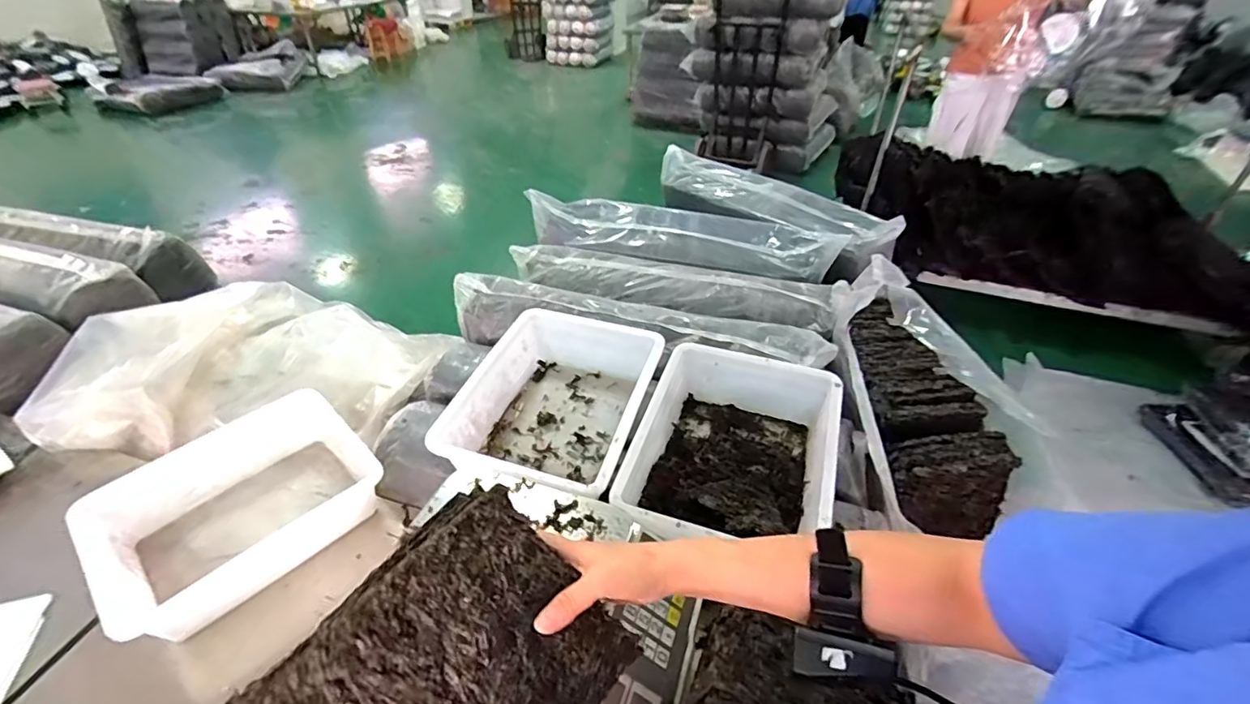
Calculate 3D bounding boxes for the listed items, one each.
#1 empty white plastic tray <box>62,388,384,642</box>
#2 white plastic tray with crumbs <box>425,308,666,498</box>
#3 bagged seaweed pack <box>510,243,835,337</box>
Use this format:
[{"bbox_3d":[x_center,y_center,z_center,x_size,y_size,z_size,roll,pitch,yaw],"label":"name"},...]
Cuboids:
[{"bbox_3d":[-0.613,0.243,0.869,0.268,0.105,0.365,32,48,33],"label":"empty white plastic tray"},{"bbox_3d":[-0.115,0.093,0.909,0.281,0.115,0.354,11,39,13],"label":"white plastic tray with crumbs"},{"bbox_3d":[0.093,-0.154,1.259,0.731,0.082,0.156,13,40,16],"label":"bagged seaweed pack"}]

